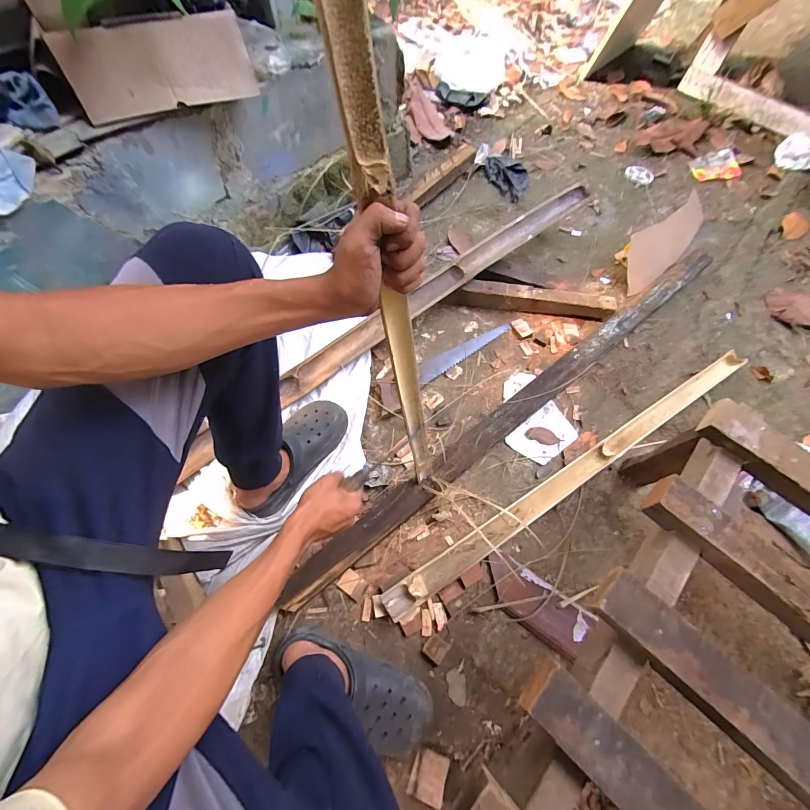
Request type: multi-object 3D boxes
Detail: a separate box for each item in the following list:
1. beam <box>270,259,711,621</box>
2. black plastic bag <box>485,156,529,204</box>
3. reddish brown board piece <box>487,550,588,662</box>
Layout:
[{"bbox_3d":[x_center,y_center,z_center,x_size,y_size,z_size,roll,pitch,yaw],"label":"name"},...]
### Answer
[{"bbox_3d":[0.304,-0.027,0.858,1.353,0.051,0.082,-35,71,-16],"label":"beam"},{"bbox_3d":[0.346,-0.791,1.235,0.164,0.035,0.173,30,68,11],"label":"black plastic bag"},{"bbox_3d":[0.240,0.372,0.681,0.200,0.027,0.085,35,69,13],"label":"reddish brown board piece"}]

